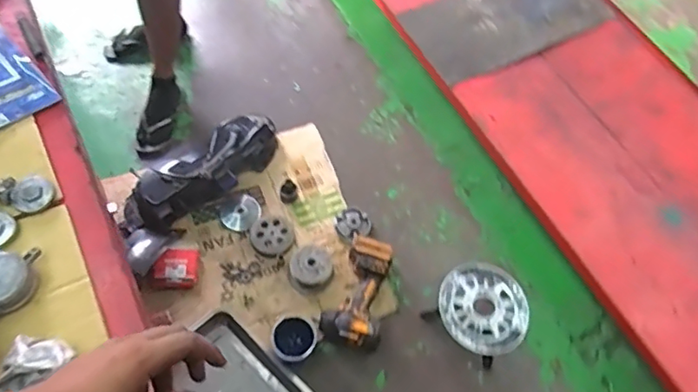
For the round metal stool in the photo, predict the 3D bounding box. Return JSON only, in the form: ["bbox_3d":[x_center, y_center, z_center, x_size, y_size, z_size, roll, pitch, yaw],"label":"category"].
[{"bbox_3d":[0.321,0.295,1.394,0.215,0.130,0.217,3,60,-5],"label":"round metal stool"}]

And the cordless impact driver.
[{"bbox_3d":[0.036,0.246,1.422,0.168,0.094,0.267,22,60,7],"label":"cordless impact driver"}]

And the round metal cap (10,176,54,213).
[{"bbox_3d":[-0.436,-0.001,0.774,0.047,0.022,0.053,38,63,15],"label":"round metal cap"}]

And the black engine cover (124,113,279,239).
[{"bbox_3d":[-0.380,-0.078,1.565,0.187,0.120,0.435,42,64,17],"label":"black engine cover"}]

